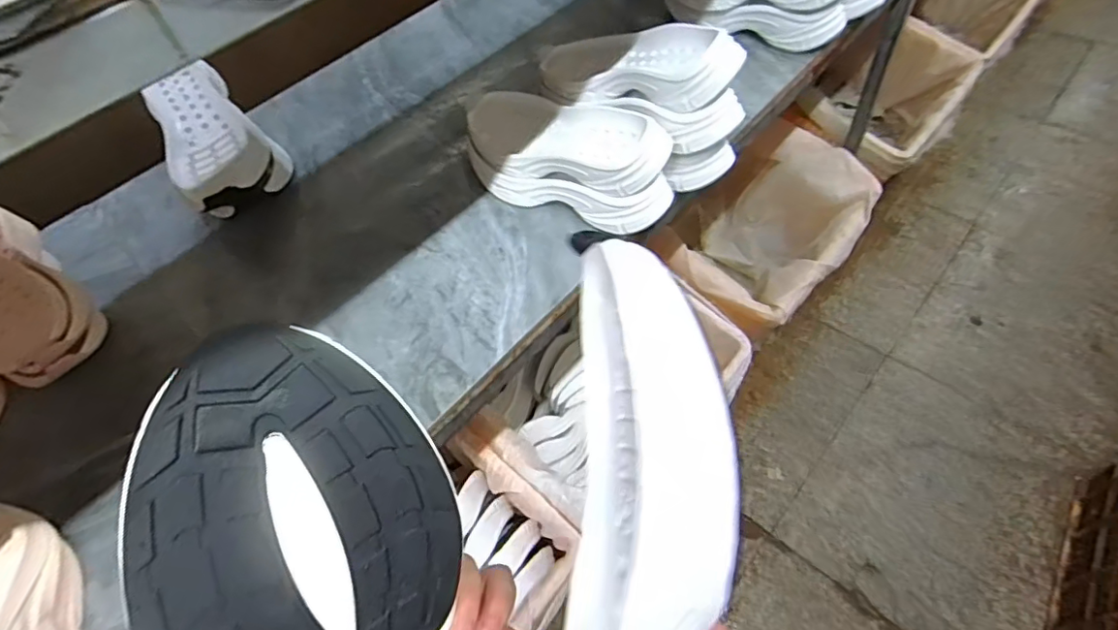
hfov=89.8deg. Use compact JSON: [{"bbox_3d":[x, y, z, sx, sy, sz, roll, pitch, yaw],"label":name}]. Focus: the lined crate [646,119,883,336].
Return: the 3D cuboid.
[{"bbox_3d":[0.443,-0.160,1.319,0.504,0.299,0.405,-40,59,-20],"label":"lined crate"}]

